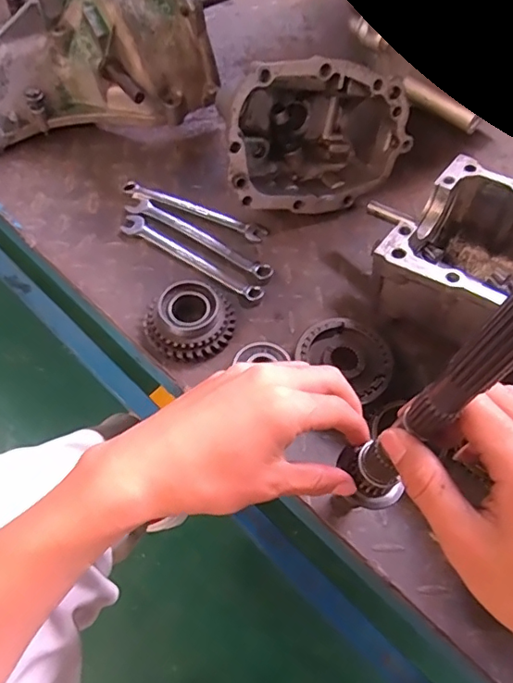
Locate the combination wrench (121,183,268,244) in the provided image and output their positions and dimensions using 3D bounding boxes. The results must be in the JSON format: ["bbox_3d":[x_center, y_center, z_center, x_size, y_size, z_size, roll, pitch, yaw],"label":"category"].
[{"bbox_3d":[-0.061,-0.132,0.511,0.148,0.013,0.019,19,62,9],"label":"combination wrench"}]

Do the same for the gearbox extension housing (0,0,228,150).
[{"bbox_3d":[-0.237,-0.299,0.527,0.359,0.156,0.189,-21,63,-12],"label":"gearbox extension housing"}]

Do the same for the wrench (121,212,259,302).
[{"bbox_3d":[-0.062,-0.079,0.489,0.157,0.014,0.020,28,64,14],"label":"wrench"}]

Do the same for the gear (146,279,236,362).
[{"bbox_3d":[-0.053,-0.018,0.439,0.066,0.027,0.072,0,61,-1],"label":"gear"}]

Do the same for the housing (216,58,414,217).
[{"bbox_3d":[0.048,-0.204,0.500,0.186,0.131,0.101,-9,39,-19],"label":"housing"}]

